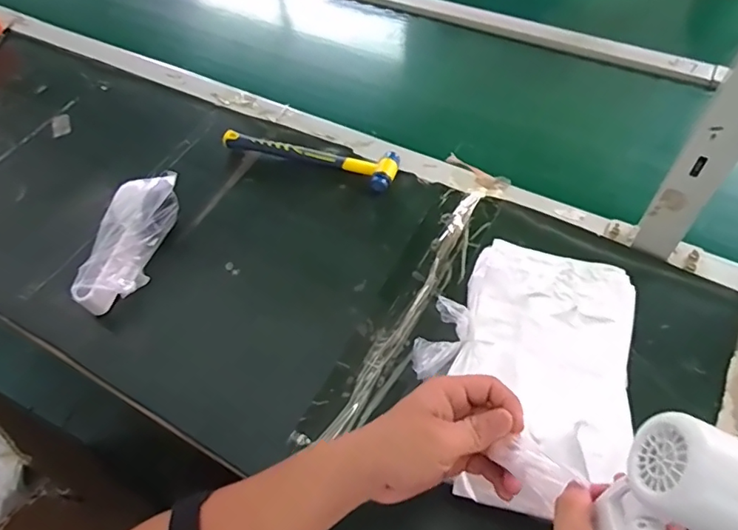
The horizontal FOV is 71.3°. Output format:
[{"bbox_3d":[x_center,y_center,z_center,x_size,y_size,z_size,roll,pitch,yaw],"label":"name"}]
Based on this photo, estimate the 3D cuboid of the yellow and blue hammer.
[{"bbox_3d":[-0.079,-0.148,0.689,0.240,0.026,0.059,16,60,15],"label":"yellow and blue hammer"}]

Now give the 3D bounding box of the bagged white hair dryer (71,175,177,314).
[{"bbox_3d":[-0.286,-0.025,0.608,0.064,0.065,0.174,15,60,14],"label":"bagged white hair dryer"}]

